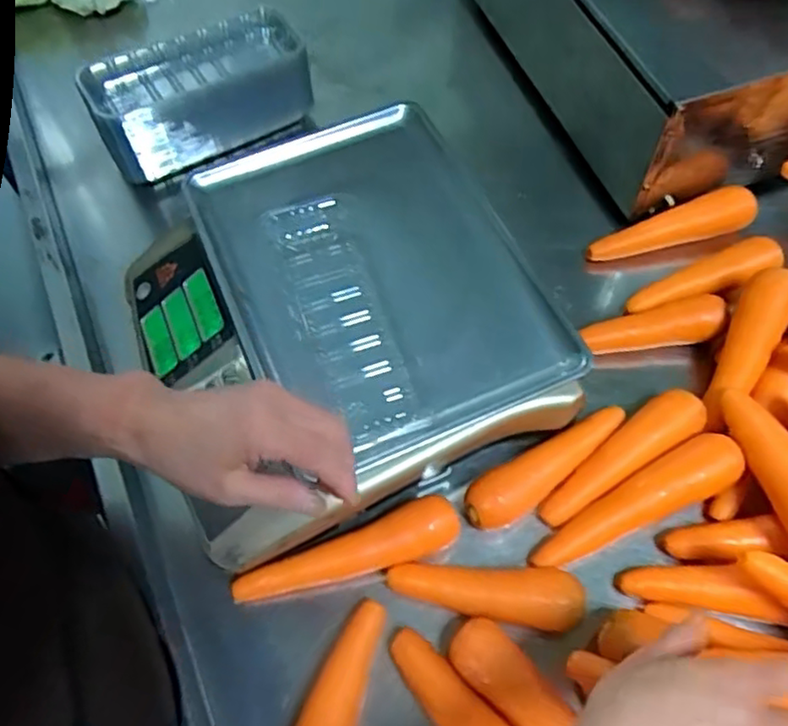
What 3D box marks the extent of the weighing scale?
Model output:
[{"bbox_3d":[-0.055,-0.038,0.595,0.328,0.117,0.326,-22,62,-10],"label":"weighing scale"}]

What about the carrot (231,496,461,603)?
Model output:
[{"bbox_3d":[-0.036,0.156,0.536,0.183,0.033,0.040,-21,62,-9],"label":"carrot"}]

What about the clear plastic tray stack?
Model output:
[{"bbox_3d":[-0.213,-0.300,0.751,0.229,0.096,0.112,-20,62,-9],"label":"clear plastic tray stack"}]

